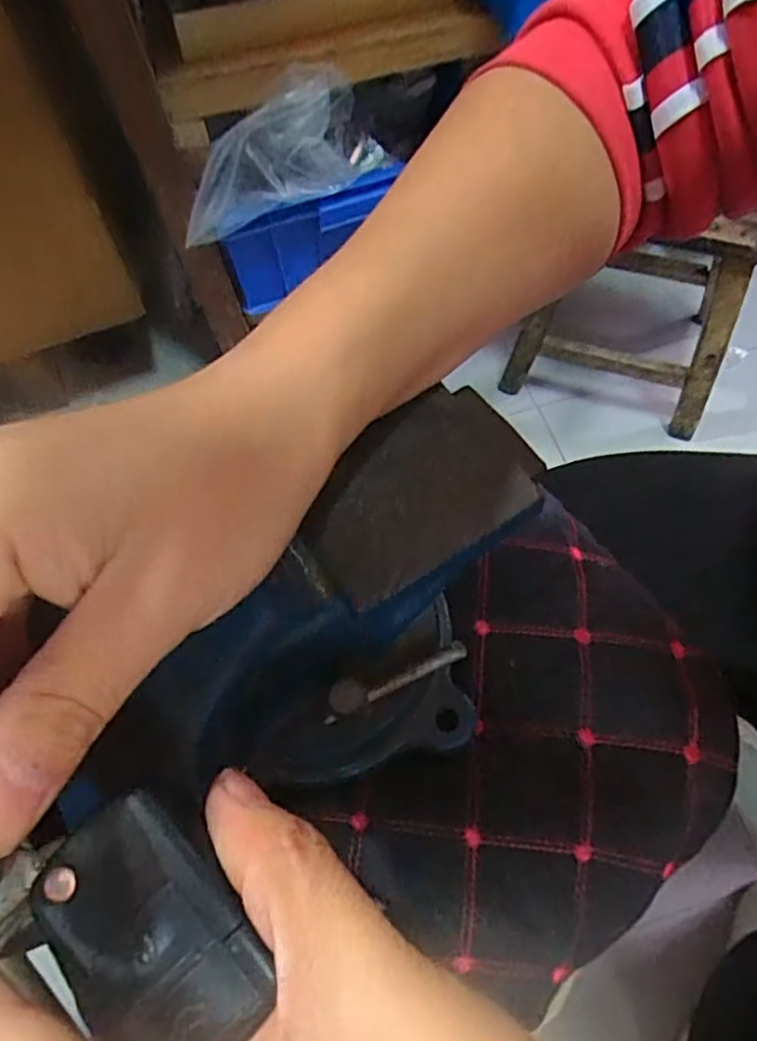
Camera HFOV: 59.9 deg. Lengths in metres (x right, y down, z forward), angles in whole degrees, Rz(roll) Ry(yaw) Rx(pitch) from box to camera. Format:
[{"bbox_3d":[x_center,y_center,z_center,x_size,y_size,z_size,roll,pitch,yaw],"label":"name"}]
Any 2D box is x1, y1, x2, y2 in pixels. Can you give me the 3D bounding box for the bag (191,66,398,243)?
[{"bbox_3d":[-0.091,-0.383,0.695,0.259,0.120,0.056,-38,67,-16],"label":"bag"}]

